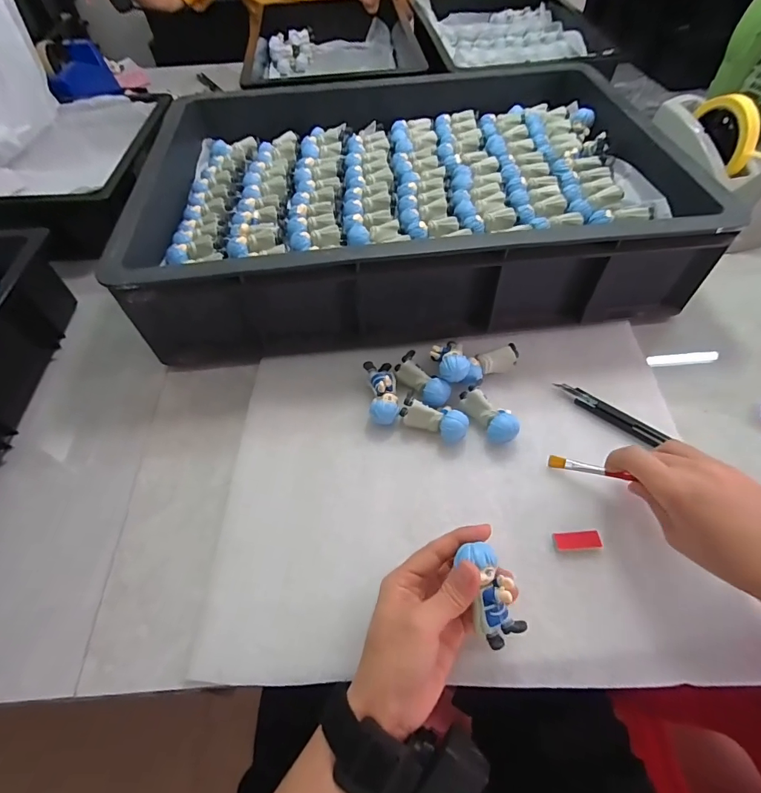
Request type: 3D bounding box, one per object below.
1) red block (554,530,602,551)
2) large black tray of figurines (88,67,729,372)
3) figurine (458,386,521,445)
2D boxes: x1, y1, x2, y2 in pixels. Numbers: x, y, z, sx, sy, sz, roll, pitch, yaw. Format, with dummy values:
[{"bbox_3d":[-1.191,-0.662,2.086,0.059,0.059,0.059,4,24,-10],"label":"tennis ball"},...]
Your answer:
[{"bbox_3d":[0.156,0.114,0.330,0.033,0.006,0.014,-1,55,2],"label":"red block"},{"bbox_3d":[0.028,-0.254,0.524,0.578,0.113,0.401,-6,55,-2],"label":"large black tray of figurines"},{"bbox_3d":[0.102,0.017,0.391,0.034,0.024,0.062,-27,59,-16],"label":"figurine"}]

